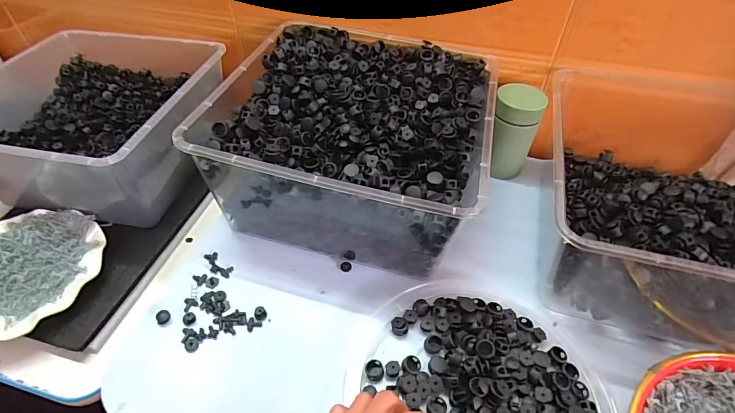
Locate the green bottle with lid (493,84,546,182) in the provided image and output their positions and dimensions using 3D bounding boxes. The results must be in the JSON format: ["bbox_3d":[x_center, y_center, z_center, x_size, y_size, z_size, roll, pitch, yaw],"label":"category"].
[{"bbox_3d":[0.197,-0.100,0.554,0.061,0.116,0.059,17,47,15],"label":"green bottle with lid"}]

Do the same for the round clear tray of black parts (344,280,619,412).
[{"bbox_3d":[0.106,0.167,0.371,0.216,0.035,0.230,0,51,0],"label":"round clear tray of black parts"}]

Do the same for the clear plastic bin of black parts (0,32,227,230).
[{"bbox_3d":[-0.391,-0.129,0.595,0.302,0.145,0.295,10,48,8],"label":"clear plastic bin of black parts"}]

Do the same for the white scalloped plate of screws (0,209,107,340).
[{"bbox_3d":[-0.421,0.074,0.491,0.173,0.023,0.180,1,47,-1],"label":"white scalloped plate of screws"}]

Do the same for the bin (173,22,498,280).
[{"bbox_3d":[-0.011,-0.081,0.492,0.289,0.131,0.289,11,46,9],"label":"bin"}]

